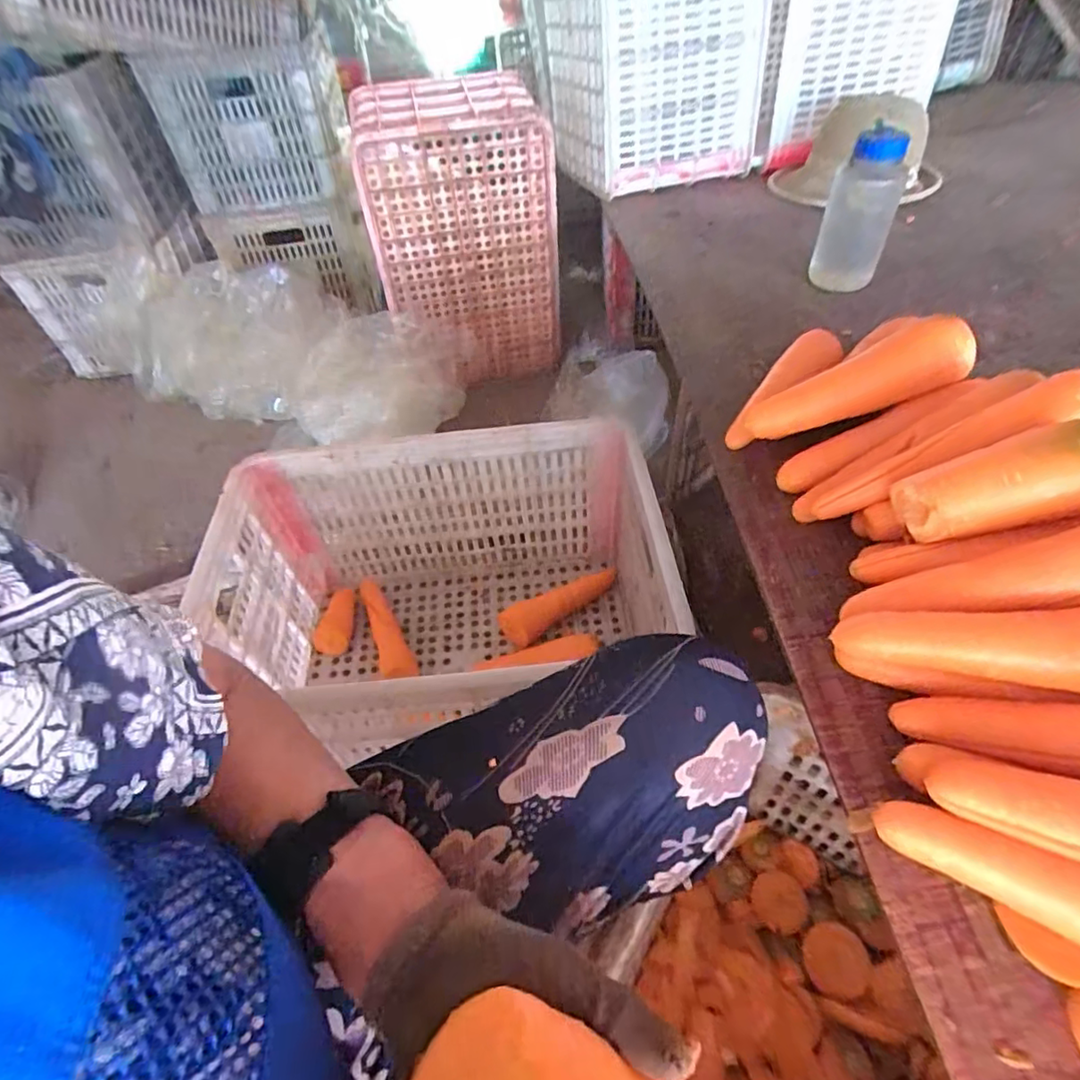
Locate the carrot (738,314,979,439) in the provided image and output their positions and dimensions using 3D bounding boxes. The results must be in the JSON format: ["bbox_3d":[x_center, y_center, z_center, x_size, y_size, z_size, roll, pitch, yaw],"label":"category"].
[{"bbox_3d":[0.296,-0.149,0.550,0.212,0.051,0.047,-21,49,7],"label":"carrot"}]

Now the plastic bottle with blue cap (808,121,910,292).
[{"bbox_3d":[0.400,-0.411,0.734,0.057,0.165,0.067,-18,50,-10],"label":"plastic bottle with blue cap"}]

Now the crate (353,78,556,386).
[{"bbox_3d":[-0.164,-0.633,1.248,0.350,0.517,0.298,-12,49,-5],"label":"crate"}]

